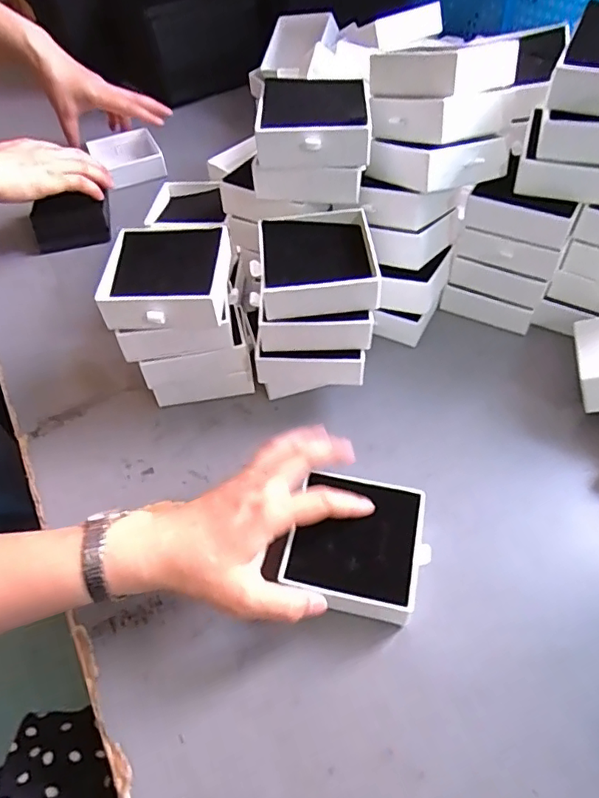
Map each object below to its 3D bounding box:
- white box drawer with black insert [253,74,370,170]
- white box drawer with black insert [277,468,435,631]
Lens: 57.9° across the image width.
[{"bbox_3d":[0.011,-0.228,0.442,0.093,0.036,0.096,2,51,4],"label":"white box drawer with black insert"},{"bbox_3d":[0.041,0.101,0.382,0.091,0.035,0.088,8,52,9],"label":"white box drawer with black insert"}]

